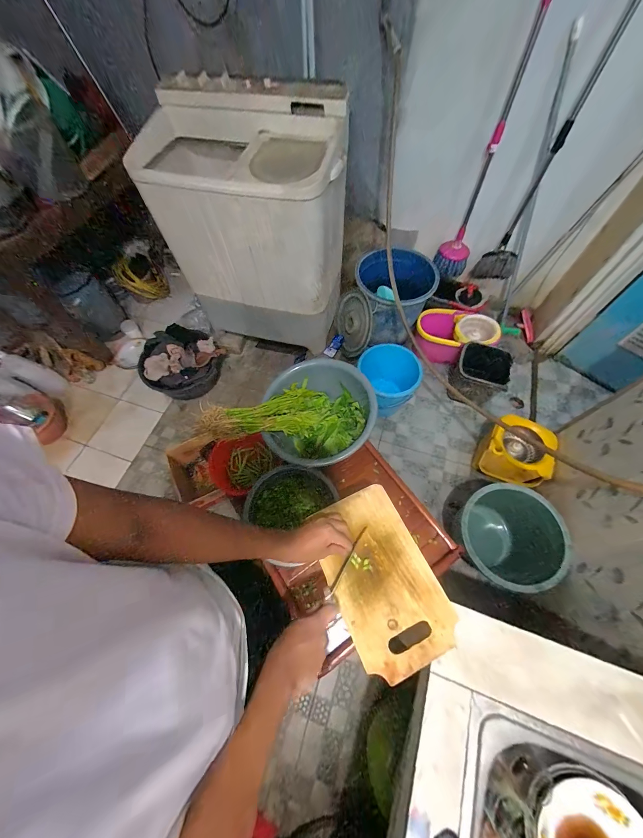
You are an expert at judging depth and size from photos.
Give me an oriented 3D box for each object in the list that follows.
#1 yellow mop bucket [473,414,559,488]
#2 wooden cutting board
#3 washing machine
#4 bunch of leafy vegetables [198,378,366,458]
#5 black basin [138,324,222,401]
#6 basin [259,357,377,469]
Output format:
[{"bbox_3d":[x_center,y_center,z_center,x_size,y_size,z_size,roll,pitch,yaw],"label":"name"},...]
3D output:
[{"bbox_3d":[0.845,0.156,1.303,0.255,0.312,0.223,17,65,11],"label":"yellow mop bucket"},{"bbox_3d":[0.105,0.287,0.535,0.177,0.015,0.291,-23,65,-9],"label":"wooden cutting board"},{"bbox_3d":[-0.328,-0.834,1.306,0.807,0.875,0.494,11,64,8],"label":"washing machine"},{"bbox_3d":[-0.089,-0.018,0.779,0.409,0.140,0.209,2,59,-30],"label":"bunch of leafy vegetables"},{"bbox_3d":[-0.777,-0.315,1.561,0.396,0.209,0.392,-1,63,2],"label":"black basin"},{"bbox_3d":[-0.010,-0.009,0.798,0.281,0.128,0.300,-1,63,2],"label":"basin"}]

